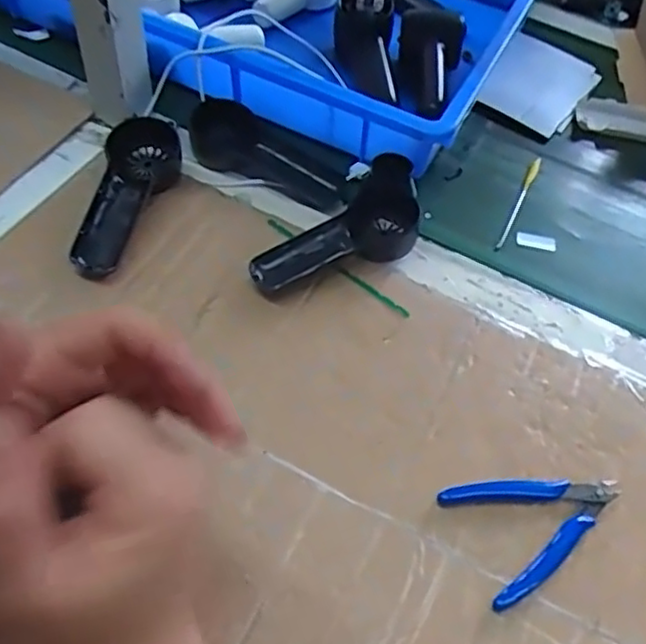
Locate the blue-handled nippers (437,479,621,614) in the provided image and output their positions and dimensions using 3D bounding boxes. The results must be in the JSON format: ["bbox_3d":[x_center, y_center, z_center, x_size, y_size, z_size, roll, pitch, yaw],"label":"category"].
[{"bbox_3d":[0.144,0.128,0.441,0.114,0.010,0.077,-18,60,-15],"label":"blue-handled nippers"}]

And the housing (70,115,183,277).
[{"bbox_3d":[-0.166,-0.103,0.552,0.055,0.033,0.155,12,56,4],"label":"housing"}]

